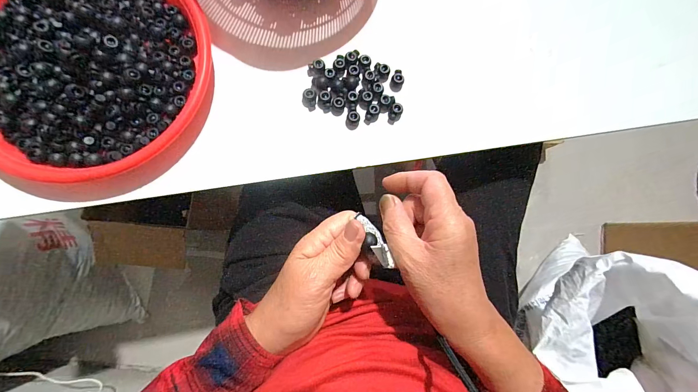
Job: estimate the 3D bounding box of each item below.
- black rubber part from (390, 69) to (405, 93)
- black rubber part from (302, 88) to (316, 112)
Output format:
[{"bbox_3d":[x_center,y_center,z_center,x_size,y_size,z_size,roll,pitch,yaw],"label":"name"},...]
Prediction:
[{"bbox_3d":[0.056,-0.134,0.350,0.015,0.010,0.023,16,82,-3],"label":"black rubber part"},{"bbox_3d":[-0.044,-0.109,0.338,0.015,0.011,0.022,3,83,-4],"label":"black rubber part"}]

